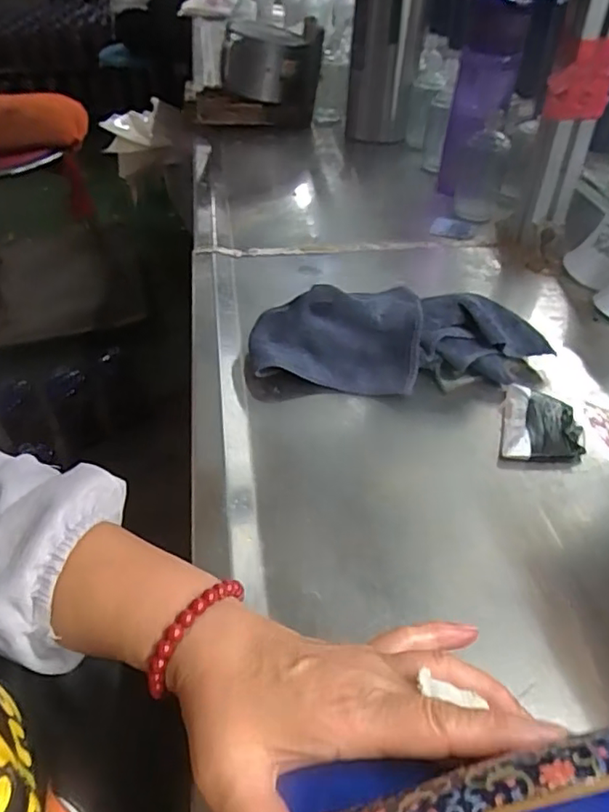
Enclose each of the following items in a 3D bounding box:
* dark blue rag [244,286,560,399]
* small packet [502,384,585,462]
[{"bbox_3d":[0.084,-0.064,0.505,0.257,0.055,0.110,6,43,2],"label":"dark blue rag"},{"bbox_3d":[0.188,0.017,0.461,0.058,0.013,0.083,14,42,10],"label":"small packet"}]

